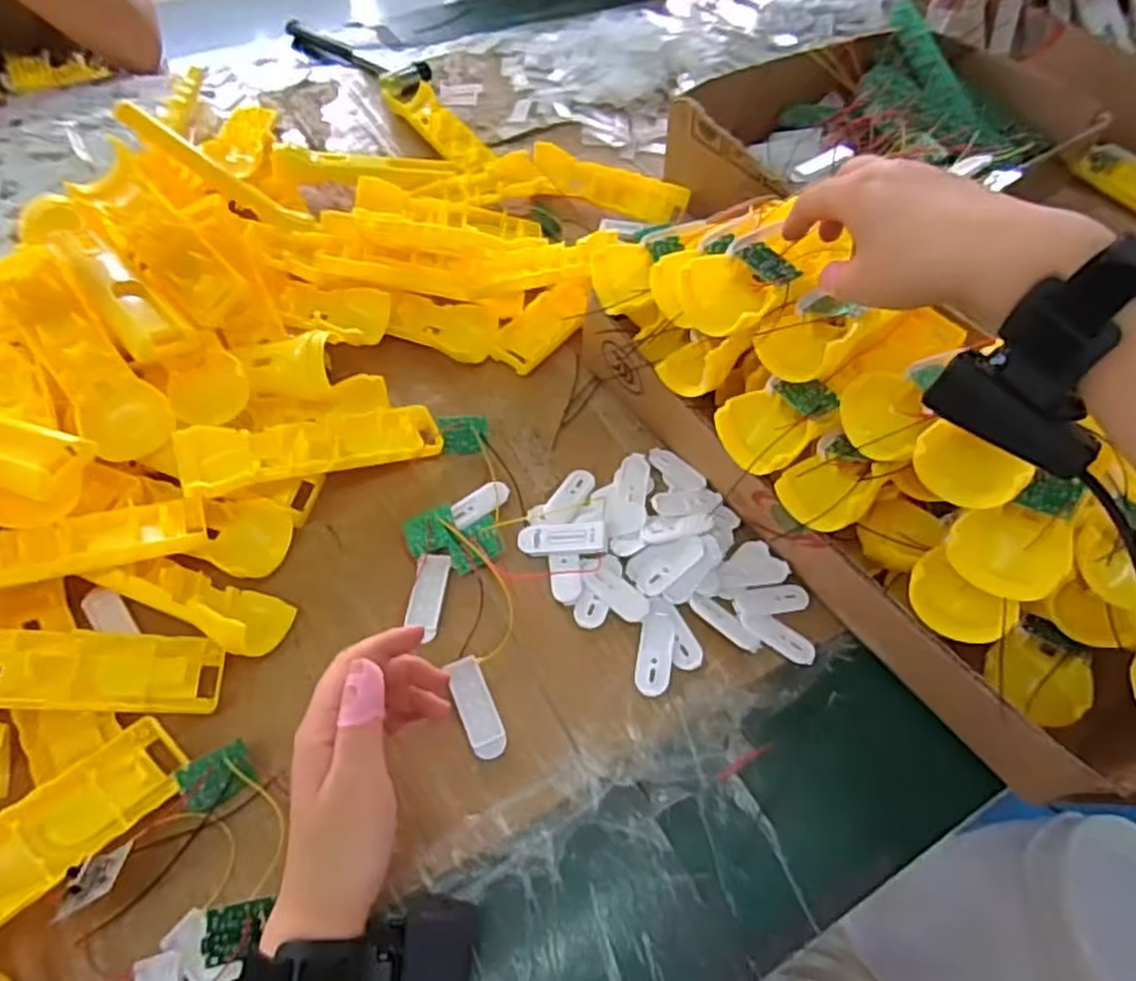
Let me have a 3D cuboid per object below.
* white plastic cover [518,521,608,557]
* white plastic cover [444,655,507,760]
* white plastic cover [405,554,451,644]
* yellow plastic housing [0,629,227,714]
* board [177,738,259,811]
[{"bbox_3d":[-0.003,0.030,0.476,0.056,0.010,0.023,-3,55,12],"label":"white plastic cover"},{"bbox_3d":[-0.052,0.123,0.422,0.020,0.004,0.057,-19,57,-15],"label":"white plastic cover"},{"bbox_3d":[-0.088,0.065,0.461,0.021,0.004,0.054,6,54,2],"label":"white plastic cover"},{"bbox_3d":[-0.270,0.095,0.389,0.159,0.016,0.047,9,53,-22],"label":"yellow plastic housing"},{"bbox_3d":[-0.185,0.152,0.390,0.034,0.005,0.026,-23,89,-22],"label":"board"}]

